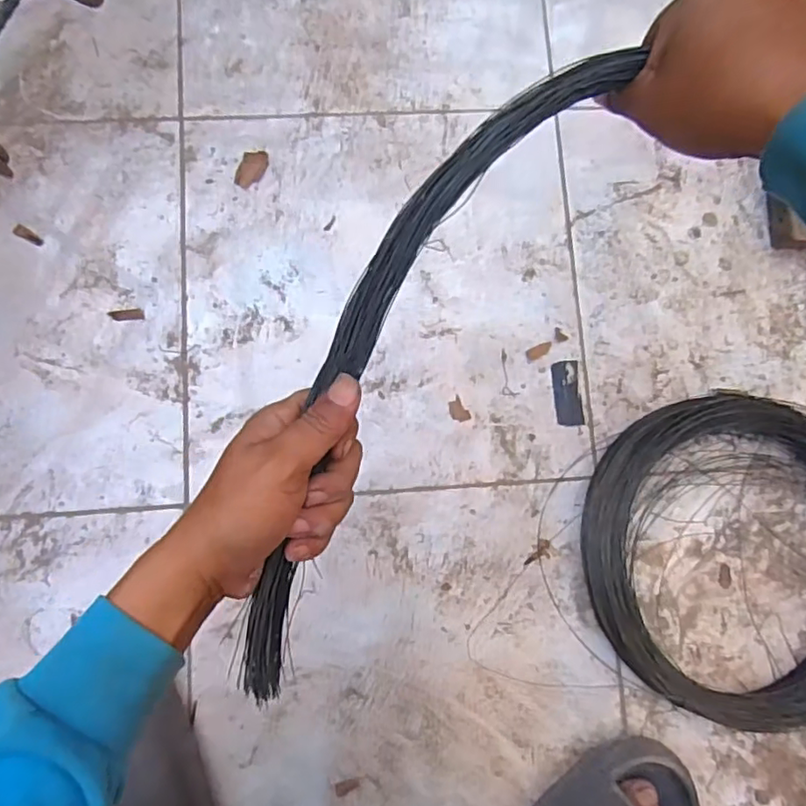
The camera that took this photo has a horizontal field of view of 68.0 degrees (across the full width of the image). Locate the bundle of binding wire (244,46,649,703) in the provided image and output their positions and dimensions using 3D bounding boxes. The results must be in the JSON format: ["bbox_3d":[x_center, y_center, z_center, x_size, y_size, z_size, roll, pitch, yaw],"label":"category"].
[{"bbox_3d":[-0.002,-0.014,0.319,0.075,0.031,0.383,26,95,1],"label":"bundle of binding wire"}]

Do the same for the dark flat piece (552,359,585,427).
[{"bbox_3d":[0.166,-0.011,0.599,0.029,0.004,0.065,-4,81,-4],"label":"dark flat piece"}]

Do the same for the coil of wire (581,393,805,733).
[{"bbox_3d":[0.321,0.142,0.566,0.298,0.050,0.294,1,81,-3],"label":"coil of wire"}]

